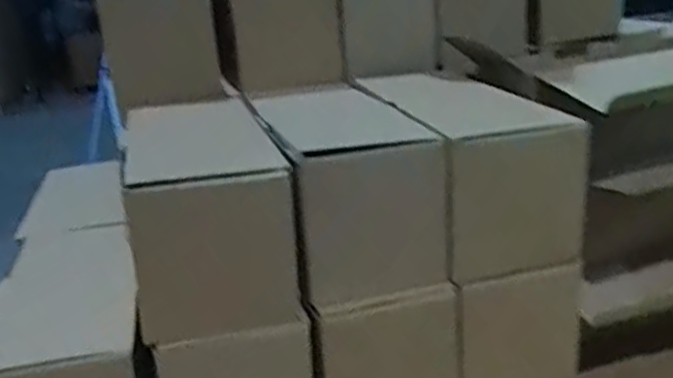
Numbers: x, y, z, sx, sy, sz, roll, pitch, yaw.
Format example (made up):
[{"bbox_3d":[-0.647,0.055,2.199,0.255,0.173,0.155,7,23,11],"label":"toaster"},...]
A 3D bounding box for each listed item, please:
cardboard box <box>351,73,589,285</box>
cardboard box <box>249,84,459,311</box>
[{"bbox_3d":[0.093,-0.021,0.519,0.093,0.098,0.196,-10,19,-8],"label":"cardboard box"},{"bbox_3d":[0.003,-0.004,0.503,0.096,0.105,0.189,-11,19,-12],"label":"cardboard box"}]

